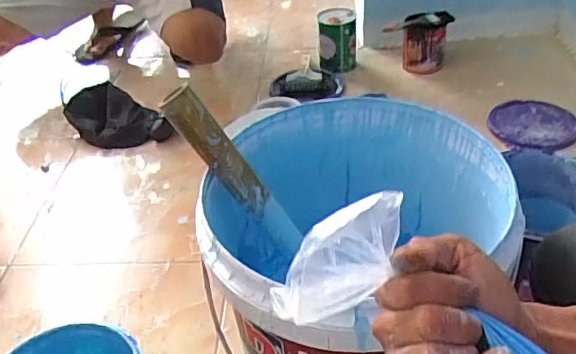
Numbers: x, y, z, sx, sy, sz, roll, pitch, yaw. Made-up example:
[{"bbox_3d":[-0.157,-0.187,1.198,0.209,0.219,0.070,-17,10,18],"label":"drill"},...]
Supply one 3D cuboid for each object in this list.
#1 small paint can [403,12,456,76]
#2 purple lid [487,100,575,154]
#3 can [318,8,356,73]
[{"bbox_3d":[0.344,-0.335,1.388,0.113,0.123,0.099,7,41,15],"label":"small paint can"},{"bbox_3d":[0.529,-0.120,1.190,0.169,0.020,0.188,20,45,28],"label":"purple lid"},{"bbox_3d":[0.127,-0.346,1.437,0.097,0.144,0.105,1,39,8],"label":"can"}]

